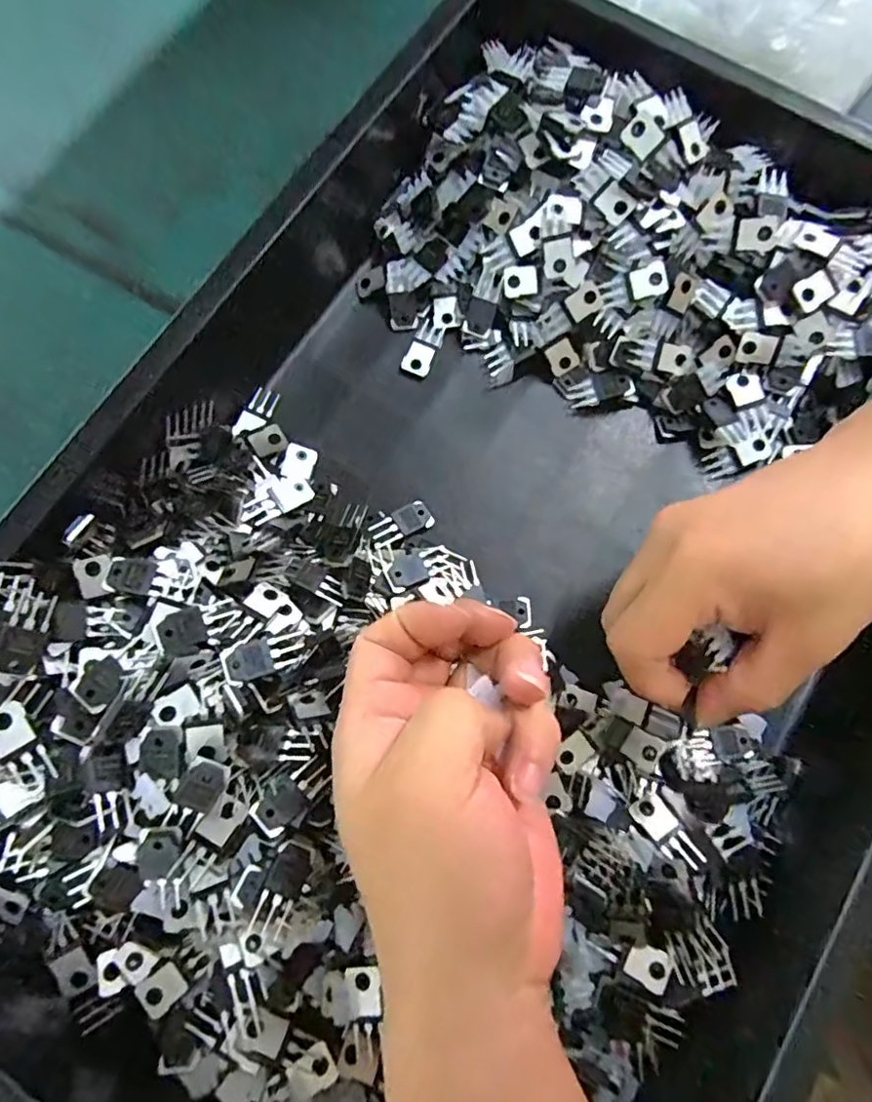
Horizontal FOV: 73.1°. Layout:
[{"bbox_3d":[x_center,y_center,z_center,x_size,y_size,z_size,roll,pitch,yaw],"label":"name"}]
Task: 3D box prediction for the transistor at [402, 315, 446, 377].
[{"bbox_3d":[-0.006,-0.118,0.335,0.016,0.004,0.036,19,77,3],"label":"transistor"}]

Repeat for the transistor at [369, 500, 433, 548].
[{"bbox_3d":[-0.018,-0.015,0.309,0.033,0.004,0.016,-23,77,-14],"label":"transistor"}]

